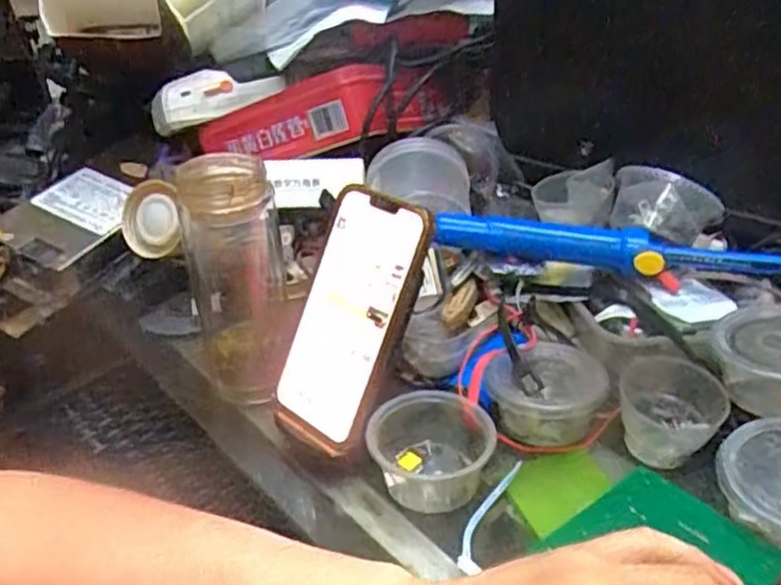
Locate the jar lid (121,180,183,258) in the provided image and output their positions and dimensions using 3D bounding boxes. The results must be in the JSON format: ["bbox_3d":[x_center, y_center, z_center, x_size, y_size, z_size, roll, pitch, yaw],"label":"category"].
[{"bbox_3d":[-0.201,-0.059,0.582,0.074,0.064,0.015,-20,-8,34],"label":"jar lid"}]

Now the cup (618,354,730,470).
[{"bbox_3d":[0.181,0.075,0.458,0.052,0.047,0.057,-2,31,1],"label":"cup"}]

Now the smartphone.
[{"bbox_3d":[-0.026,0.019,0.456,0.080,0.164,0.015,26,9,38],"label":"smartphone"}]

